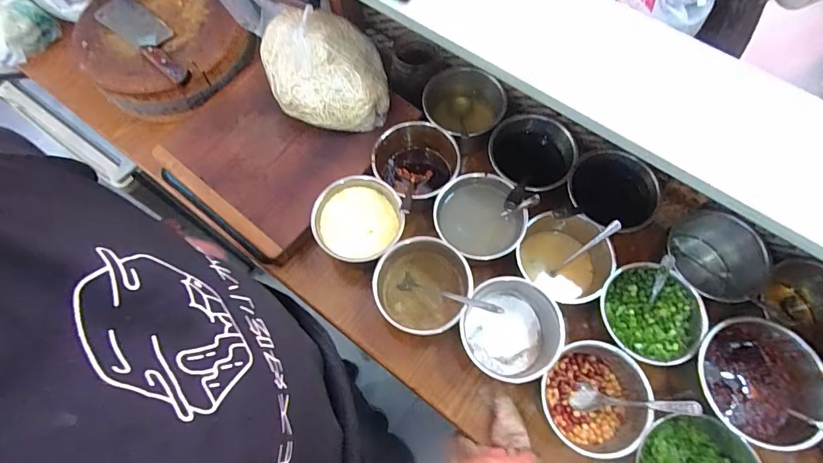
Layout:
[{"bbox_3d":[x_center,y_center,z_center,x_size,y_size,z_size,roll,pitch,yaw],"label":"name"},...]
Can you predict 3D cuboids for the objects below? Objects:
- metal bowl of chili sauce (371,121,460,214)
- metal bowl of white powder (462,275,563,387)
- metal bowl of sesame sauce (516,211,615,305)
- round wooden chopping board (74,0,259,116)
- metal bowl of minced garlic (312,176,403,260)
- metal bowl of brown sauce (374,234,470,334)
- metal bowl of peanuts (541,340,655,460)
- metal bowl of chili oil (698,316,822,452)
[{"bbox_3d":[0.013,-0.099,0.715,0.130,0.111,0.128,-1,69,2],"label":"metal bowl of chili sauce"},{"bbox_3d":[0.135,0.141,0.611,0.130,0.081,0.127,-1,69,2],"label":"metal bowl of white powder"},{"bbox_3d":[0.227,0.041,0.648,0.127,0.092,0.119,-1,69,2],"label":"metal bowl of sesame sauce"},{"bbox_3d":[-0.454,-0.348,0.791,0.269,0.064,0.293,-35,72,-11],"label":"round wooden chopping board"},{"bbox_3d":[-0.078,-0.006,0.672,0.131,0.090,0.127,-1,69,2],"label":"metal bowl of minced garlic"},{"bbox_3d":[0.022,0.082,0.636,0.125,0.089,0.134,-1,69,2],"label":"metal bowl of brown sauce"},{"bbox_3d":[0.235,0.219,0.573,0.123,0.084,0.130,-1,69,2],"label":"metal bowl of peanuts"},{"bbox_3d":[0.432,0.188,0.547,0.129,0.080,0.145,1,69,2],"label":"metal bowl of chili oil"}]

